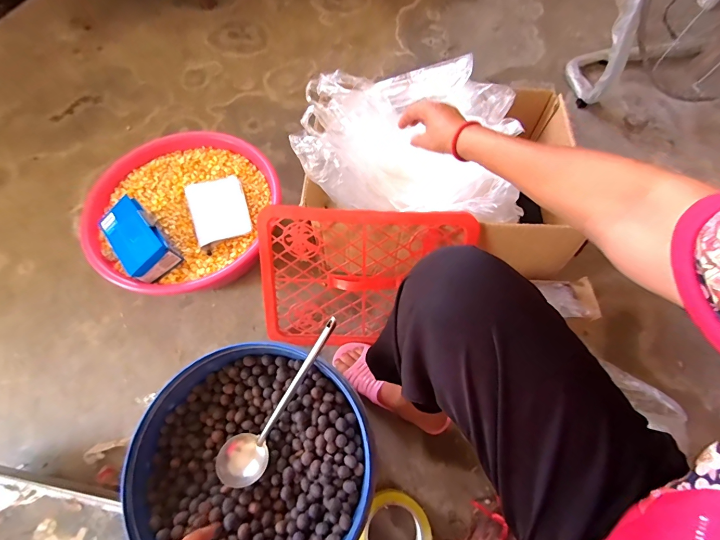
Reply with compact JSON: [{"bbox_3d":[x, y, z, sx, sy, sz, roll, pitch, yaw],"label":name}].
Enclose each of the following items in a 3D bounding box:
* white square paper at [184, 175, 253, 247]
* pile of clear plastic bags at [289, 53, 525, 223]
[{"bbox_3d":[-0.277,-0.120,0.693,0.105,0.014,0.140,-17,65,-9],"label":"white square paper"},{"bbox_3d":[0.080,-0.233,0.615,0.359,0.109,0.287,11,65,5],"label":"pile of clear plastic bags"}]

